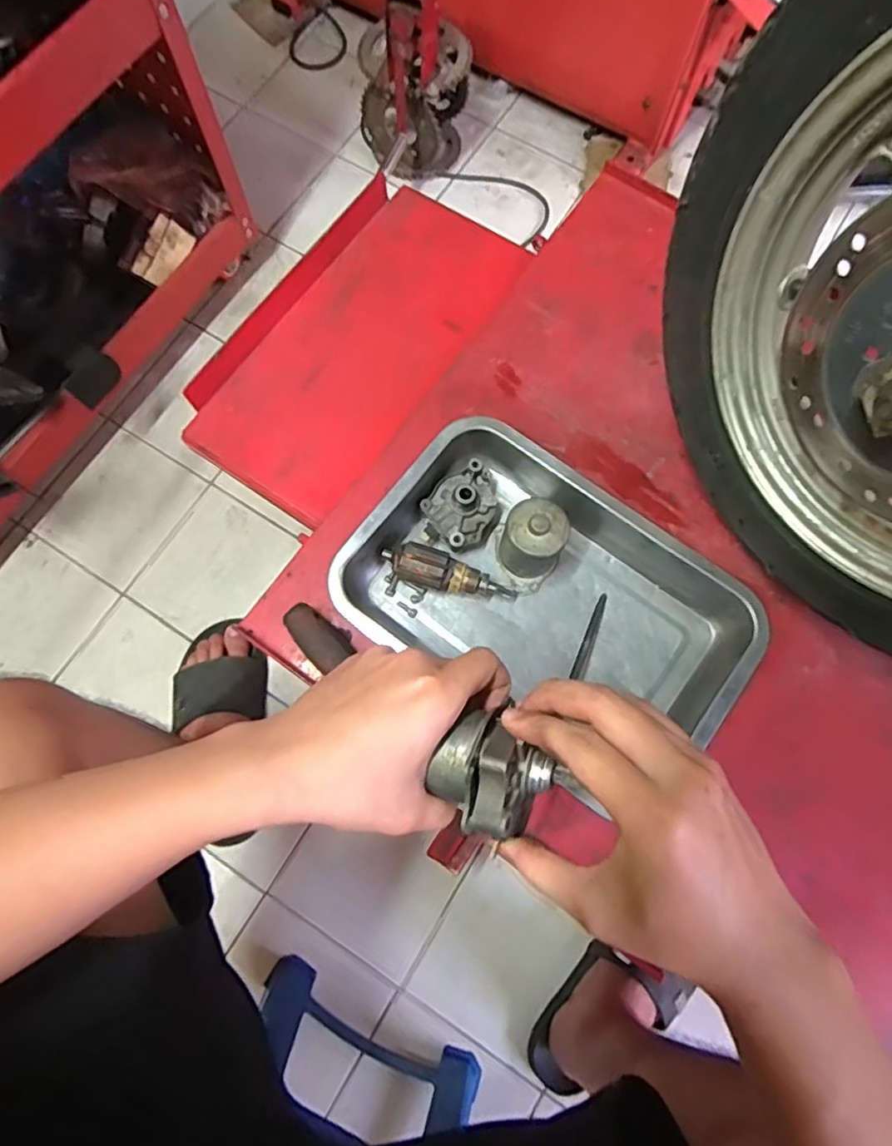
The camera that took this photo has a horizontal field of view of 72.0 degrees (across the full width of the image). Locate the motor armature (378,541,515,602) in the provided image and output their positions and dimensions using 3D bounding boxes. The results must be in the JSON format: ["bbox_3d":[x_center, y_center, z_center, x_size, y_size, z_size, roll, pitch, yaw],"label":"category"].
[{"bbox_3d":[0.005,0.002,0.510,0.113,0.024,0.032,19,76,-8],"label":"motor armature"}]

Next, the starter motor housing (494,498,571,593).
[{"bbox_3d":[0.070,-0.023,0.501,0.049,0.071,0.055,-24,77,-6],"label":"starter motor housing"}]

